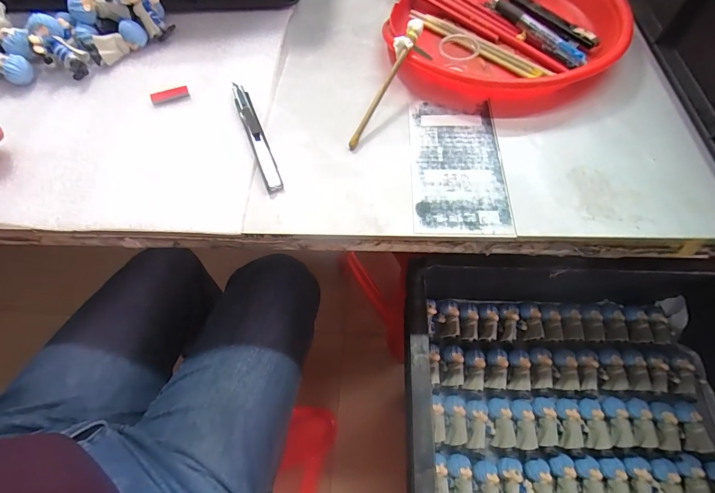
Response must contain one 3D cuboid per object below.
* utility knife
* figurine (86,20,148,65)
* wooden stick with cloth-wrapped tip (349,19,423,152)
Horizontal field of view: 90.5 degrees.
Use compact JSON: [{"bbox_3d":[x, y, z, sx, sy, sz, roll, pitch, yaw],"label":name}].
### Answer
[{"bbox_3d":[-0.096,-0.105,0.332,0.015,0.012,0.138,-21,61,-9],"label":"utility knife"},{"bbox_3d":[-0.264,-0.223,0.392,0.021,0.025,0.062,34,67,21],"label":"figurine"},{"bbox_3d":[0.023,-0.153,0.336,0.017,0.015,0.136,25,84,17],"label":"wooden stick with cloth-wrapped tip"}]

